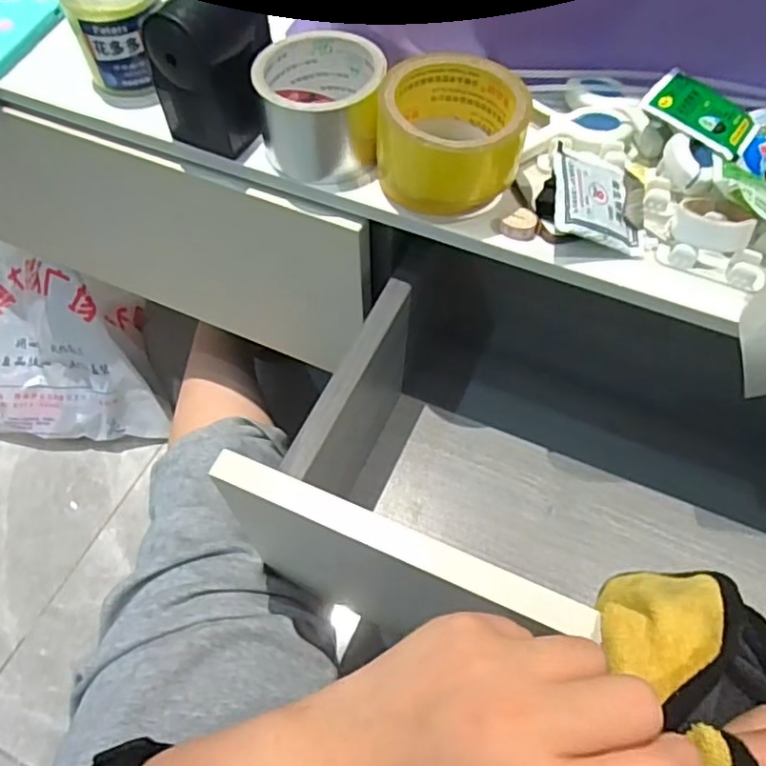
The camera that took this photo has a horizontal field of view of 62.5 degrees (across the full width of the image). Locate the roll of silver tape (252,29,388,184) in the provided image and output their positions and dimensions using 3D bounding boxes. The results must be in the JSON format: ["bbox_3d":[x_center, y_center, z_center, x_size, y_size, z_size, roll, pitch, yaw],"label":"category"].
[{"bbox_3d":[-0.043,-0.195,0.449,0.085,0.063,0.087,2,58,1],"label":"roll of silver tape"}]

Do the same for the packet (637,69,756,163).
[{"bbox_3d":[0.221,-0.188,0.437,0.073,0.007,0.066,40,61,11],"label":"packet"}]

